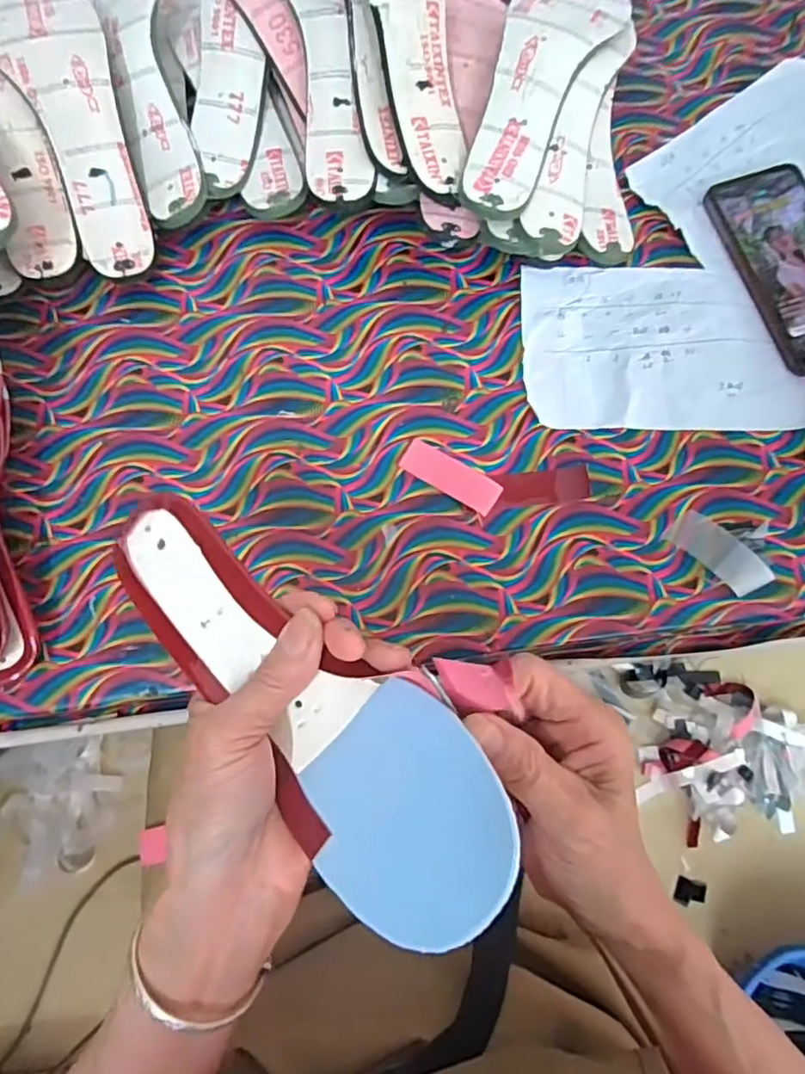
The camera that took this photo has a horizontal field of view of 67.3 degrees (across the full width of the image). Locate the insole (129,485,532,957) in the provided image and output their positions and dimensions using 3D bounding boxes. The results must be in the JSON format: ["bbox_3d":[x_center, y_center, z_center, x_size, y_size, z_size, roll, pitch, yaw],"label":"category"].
[{"bbox_3d":[-0.050,0.061,0.256,0.230,0.040,0.076,39,78,24],"label":"insole"}]

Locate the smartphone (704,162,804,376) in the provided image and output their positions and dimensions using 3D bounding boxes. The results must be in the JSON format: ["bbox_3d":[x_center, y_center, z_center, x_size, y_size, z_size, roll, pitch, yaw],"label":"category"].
[{"bbox_3d":[0.294,-0.203,0.449,0.084,0.015,0.161,-17,77,-5],"label":"smartphone"}]

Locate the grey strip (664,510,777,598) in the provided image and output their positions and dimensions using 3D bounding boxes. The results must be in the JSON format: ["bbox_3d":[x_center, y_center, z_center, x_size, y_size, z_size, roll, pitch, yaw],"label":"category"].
[{"bbox_3d":[0.211,0.011,0.401,0.028,0.011,0.065,-46,66,-4],"label":"grey strip"}]

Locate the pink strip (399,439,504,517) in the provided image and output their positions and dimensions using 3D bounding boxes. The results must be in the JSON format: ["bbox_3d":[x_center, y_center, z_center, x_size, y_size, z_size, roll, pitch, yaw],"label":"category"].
[{"bbox_3d":[0.033,-0.041,0.413,0.069,0.004,0.025,30,78,6],"label":"pink strip"}]

